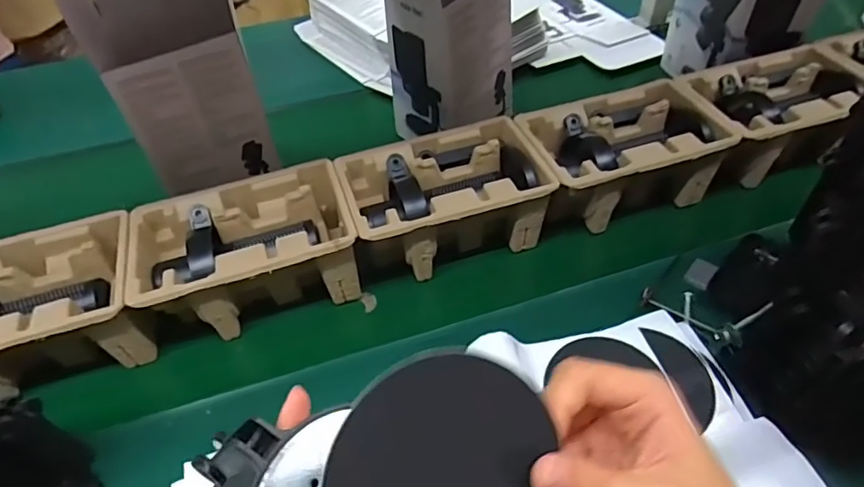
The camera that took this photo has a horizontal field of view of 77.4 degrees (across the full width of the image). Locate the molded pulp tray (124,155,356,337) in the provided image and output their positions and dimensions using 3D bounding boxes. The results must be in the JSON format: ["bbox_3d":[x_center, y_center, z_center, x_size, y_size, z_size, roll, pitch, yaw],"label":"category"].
[{"bbox_3d":[-0.202,0.012,0.602,0.229,0.097,0.141,-17,48,-10],"label":"molded pulp tray"}]

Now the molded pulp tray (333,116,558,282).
[{"bbox_3d":[0.015,-0.050,0.643,0.220,0.098,0.142,-17,48,-10],"label":"molded pulp tray"}]

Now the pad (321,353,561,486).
[{"bbox_3d":[0.005,0.091,0.195,0.085,0.004,0.094,1,83,-23],"label":"pad"}]

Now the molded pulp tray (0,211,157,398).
[{"bbox_3d":[-0.423,0.083,0.564,0.244,0.114,0.148,-20,48,-12],"label":"molded pulp tray"}]

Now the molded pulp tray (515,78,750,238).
[{"bbox_3d":[0.235,-0.110,0.680,0.242,0.097,0.156,-18,48,-10],"label":"molded pulp tray"}]

